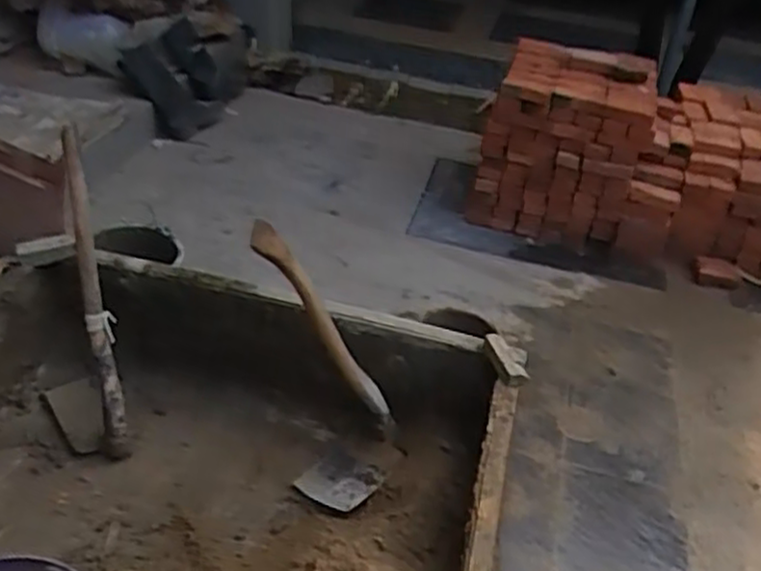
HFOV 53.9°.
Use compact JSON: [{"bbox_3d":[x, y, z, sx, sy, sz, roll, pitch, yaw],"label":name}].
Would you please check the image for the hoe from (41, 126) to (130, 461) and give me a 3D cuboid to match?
[{"bbox_3d":[-0.689,0.024,1.707,0.272,0.742,0.129,8,17,36],"label":"hoe"}]

